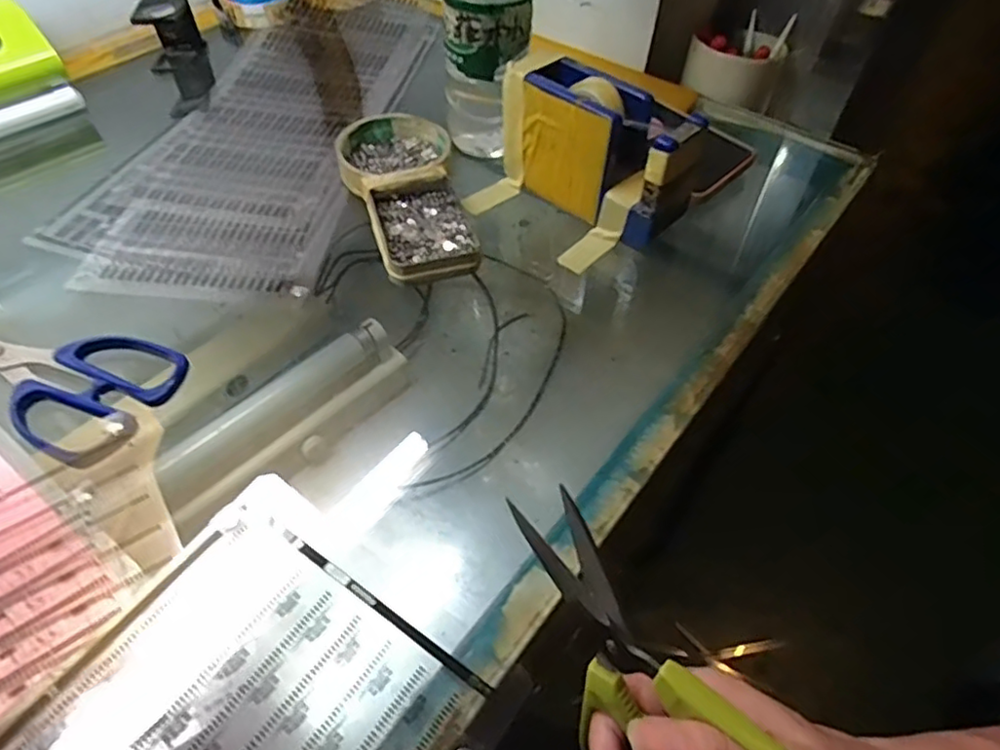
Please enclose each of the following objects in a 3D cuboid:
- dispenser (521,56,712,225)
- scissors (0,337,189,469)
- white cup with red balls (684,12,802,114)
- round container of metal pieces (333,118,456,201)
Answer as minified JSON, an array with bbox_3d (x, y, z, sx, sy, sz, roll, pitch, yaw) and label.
[{"bbox_3d":[0.064,-0.153,0.423,0.119,0.083,0.048,37,59,24],"label":"dispenser"},{"bbox_3d":[-0.261,-0.006,0.341,0.175,0.014,0.076,18,53,12],"label":"scissors"},{"bbox_3d":[0.216,-0.290,0.570,0.081,0.053,0.095,18,53,11],"label":"white cup with red balls"},{"bbox_3d":[-0.077,-0.161,0.465,0.082,0.022,0.085,1,52,-1],"label":"round container of metal pieces"}]

